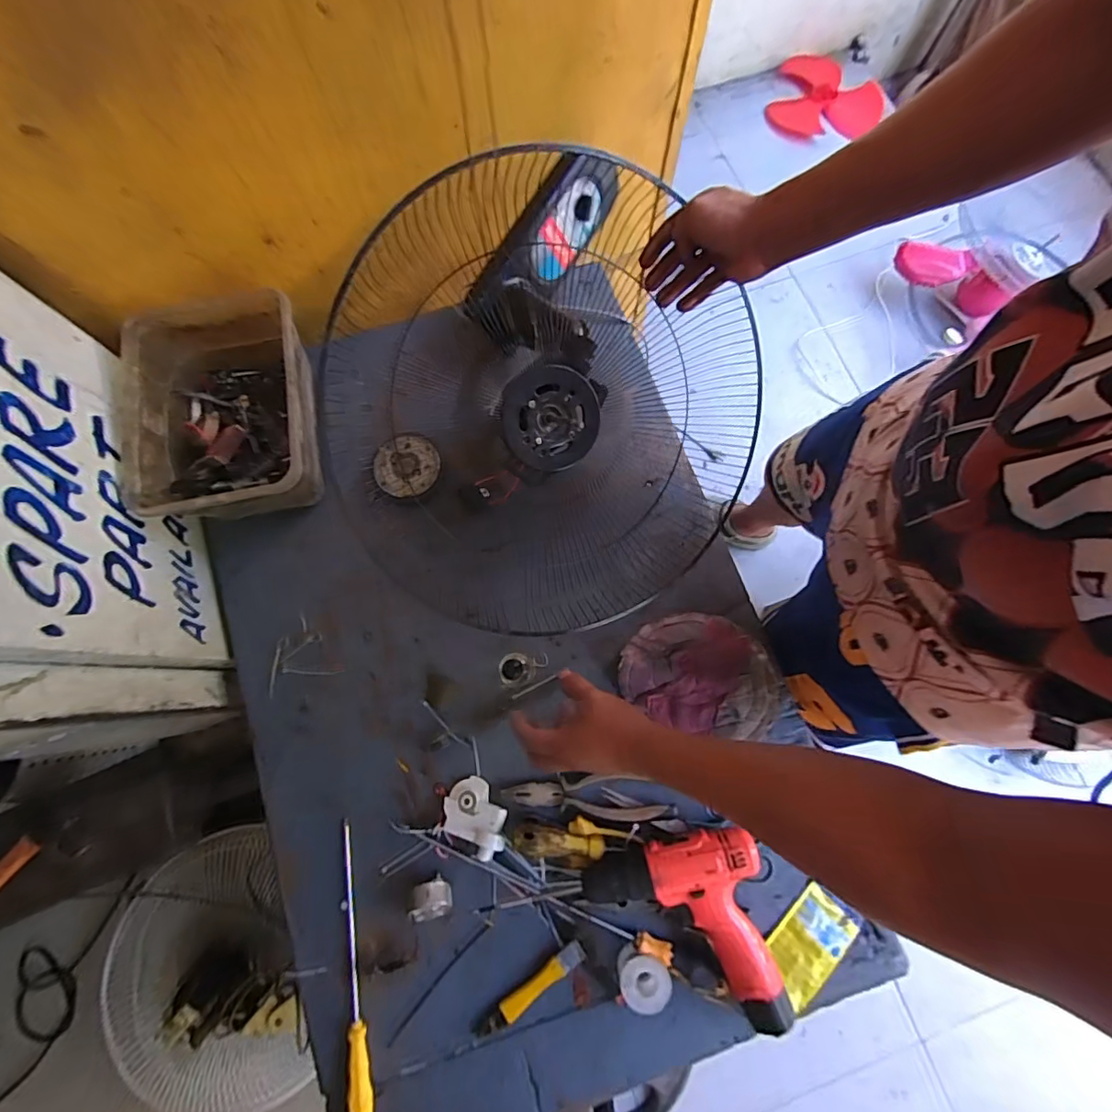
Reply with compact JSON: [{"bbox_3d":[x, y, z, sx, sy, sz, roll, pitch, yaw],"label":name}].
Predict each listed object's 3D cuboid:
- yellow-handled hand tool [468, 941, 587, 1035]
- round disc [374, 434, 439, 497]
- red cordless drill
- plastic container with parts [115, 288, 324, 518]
[{"bbox_3d":[-0.029,0.472,0.562,0.145,0.020,0.023,-36,79,-7],"label":"yellow-handled hand tool"},{"bbox_3d":[-0.200,-0.121,0.698,0.086,0.012,0.085,0,77,1],"label":"round disc"},{"bbox_3d":[0.135,0.402,0.552,0.180,0.068,0.193,-12,77,-2],"label":"red cordless drill"},{"bbox_3d":[-0.406,-0.174,0.653,0.214,0.113,0.263,-17,77,-3],"label":"plastic container with parts"}]

